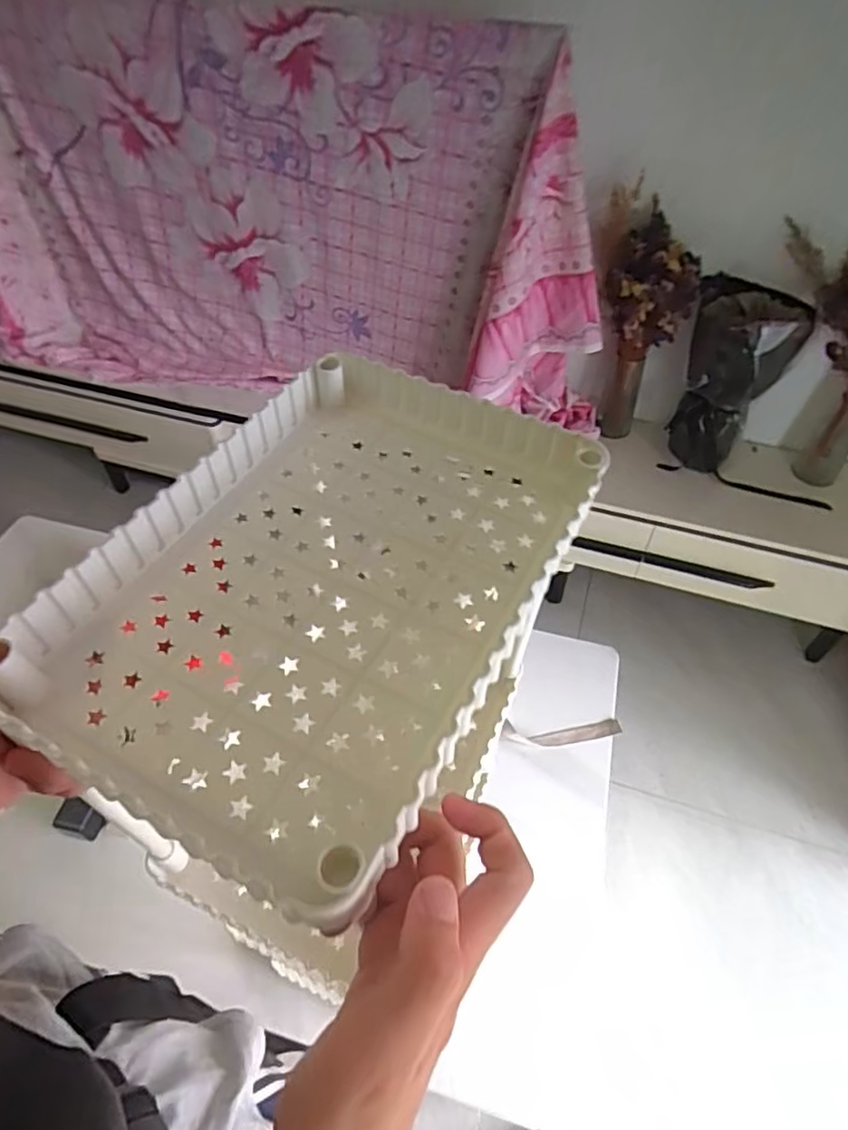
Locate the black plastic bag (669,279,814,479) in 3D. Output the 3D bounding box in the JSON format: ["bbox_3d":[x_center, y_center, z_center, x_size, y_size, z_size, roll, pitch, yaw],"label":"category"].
[{"bbox_3d":[0.703,-0.426,1.448,0.225,0.383,0.193,29,56,22],"label":"black plastic bag"}]

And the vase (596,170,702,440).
[{"bbox_3d":[0.476,-0.513,1.441,0.207,0.529,0.220,11,51,9],"label":"vase"}]

